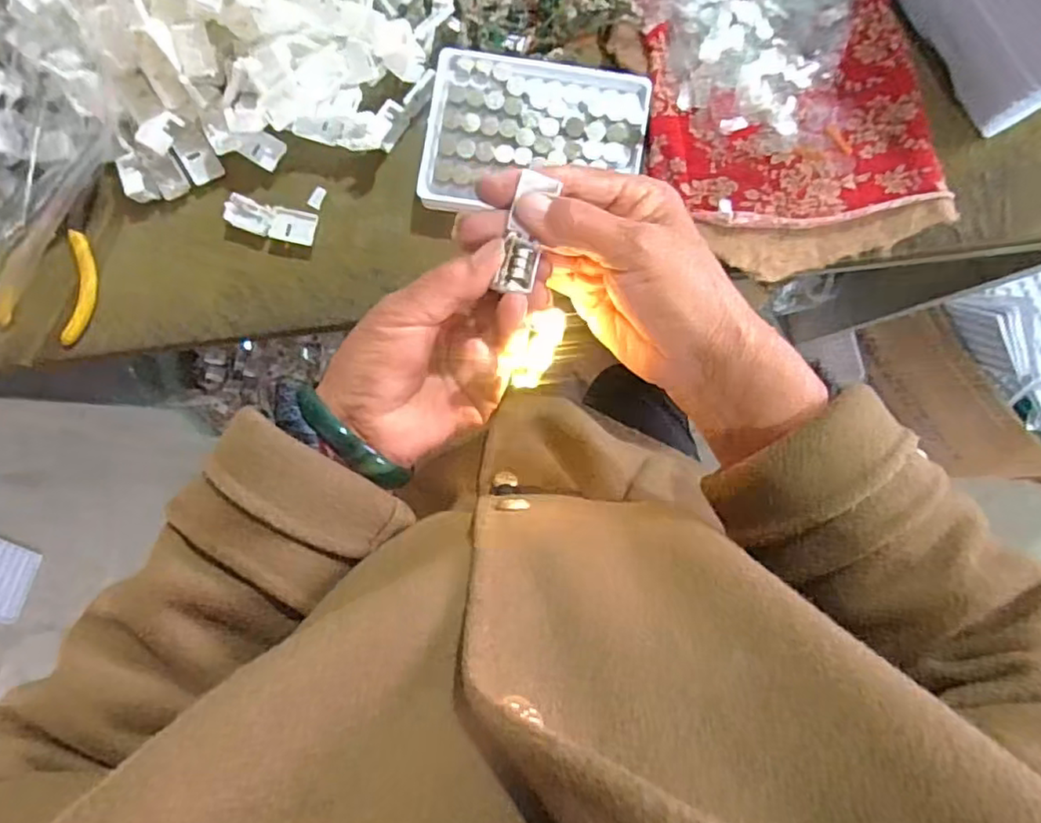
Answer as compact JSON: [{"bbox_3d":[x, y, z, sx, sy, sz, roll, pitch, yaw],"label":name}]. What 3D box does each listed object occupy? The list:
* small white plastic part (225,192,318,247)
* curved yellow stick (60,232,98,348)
[{"bbox_3d":[-0.155,-0.119,0.389,0.053,0.013,0.021,13,89,1],"label":"small white plastic part"},{"bbox_3d":[-0.271,-0.075,0.387,0.013,0.013,0.068,7,89,1],"label":"curved yellow stick"}]

